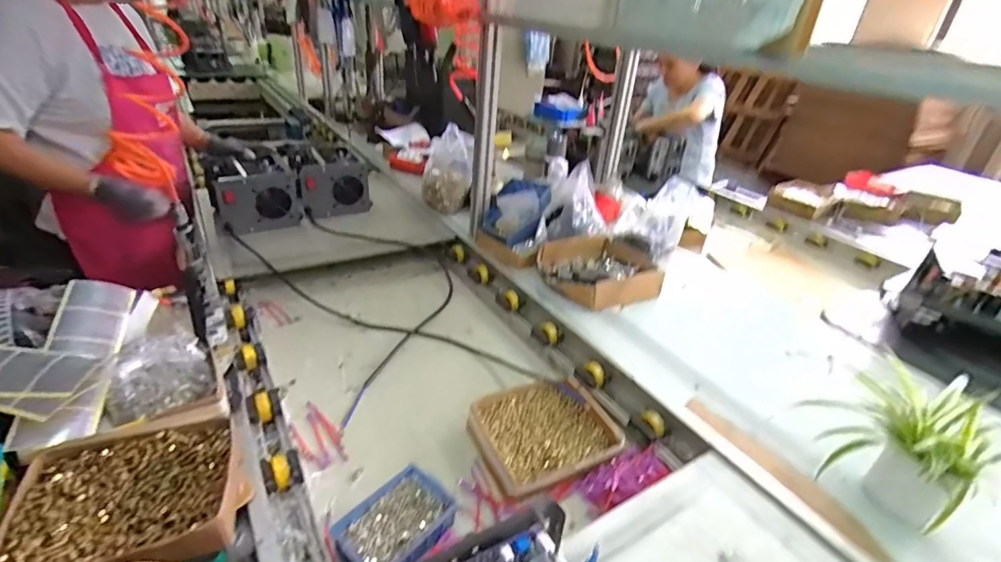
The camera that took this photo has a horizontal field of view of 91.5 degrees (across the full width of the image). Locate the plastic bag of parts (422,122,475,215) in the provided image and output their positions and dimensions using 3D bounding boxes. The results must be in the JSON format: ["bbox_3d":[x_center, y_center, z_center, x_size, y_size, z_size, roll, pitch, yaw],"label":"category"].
[{"bbox_3d":[-0.168,-0.349,1.573,0.157,0.239,0.197,4,29,-2],"label":"plastic bag of parts"}]

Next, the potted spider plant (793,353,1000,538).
[{"bbox_3d":[0.557,0.220,0.691,0.235,0.141,0.203,-16,36,-33],"label":"potted spider plant"}]

